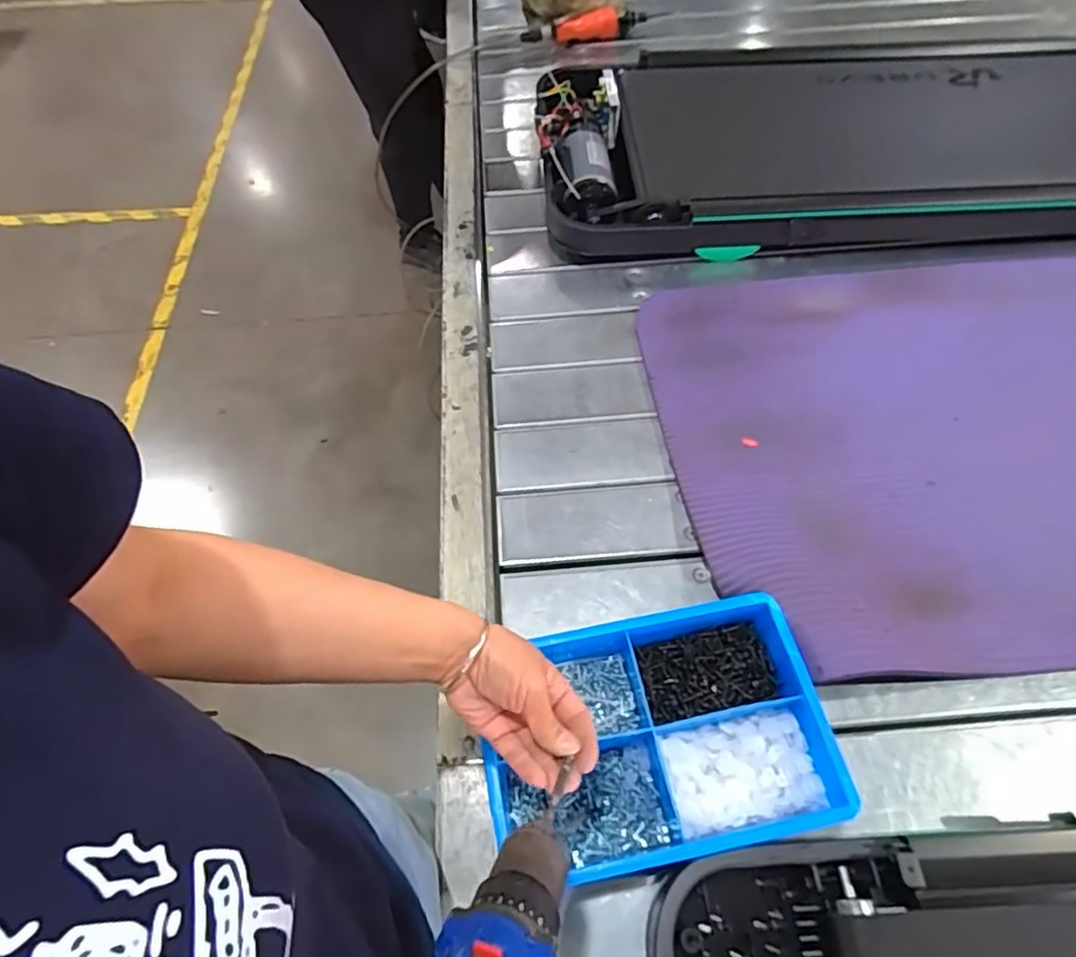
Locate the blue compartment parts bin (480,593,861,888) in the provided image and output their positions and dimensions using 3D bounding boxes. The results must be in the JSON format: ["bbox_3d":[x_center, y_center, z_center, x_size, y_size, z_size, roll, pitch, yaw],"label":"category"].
[{"bbox_3d":[0.107,0.244,0.592,0.299,0.085,0.199,-12,59,-2],"label":"blue compartment parts bin"}]

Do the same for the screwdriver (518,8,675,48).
[{"bbox_3d":[0.131,-0.981,1.349,0.335,0.053,0.060,-12,59,-2],"label":"screwdriver"}]

